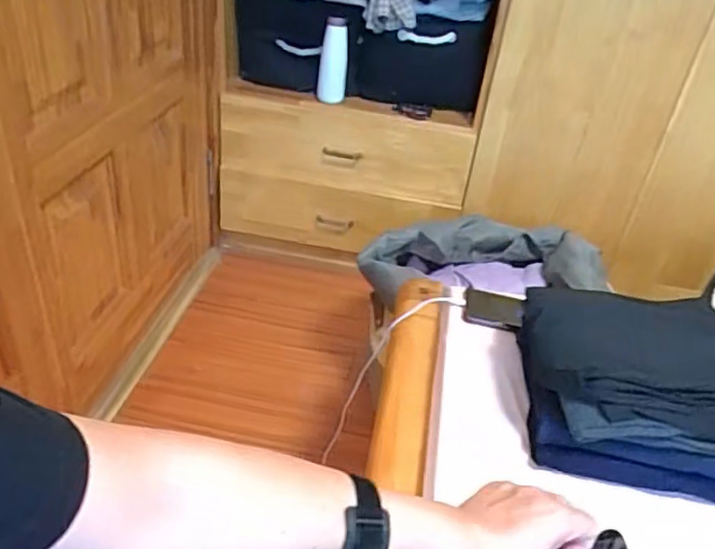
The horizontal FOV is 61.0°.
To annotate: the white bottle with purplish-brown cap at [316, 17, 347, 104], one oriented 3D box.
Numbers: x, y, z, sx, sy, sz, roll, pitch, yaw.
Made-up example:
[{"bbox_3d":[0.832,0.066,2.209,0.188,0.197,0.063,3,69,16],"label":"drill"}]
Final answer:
[{"bbox_3d":[-0.059,-0.515,1.480,0.070,0.231,0.065,3,62,-6],"label":"white bottle with purplish-brown cap"}]

